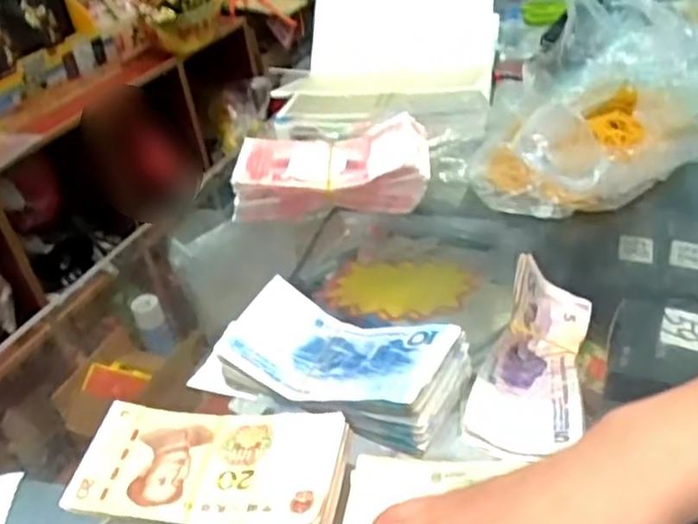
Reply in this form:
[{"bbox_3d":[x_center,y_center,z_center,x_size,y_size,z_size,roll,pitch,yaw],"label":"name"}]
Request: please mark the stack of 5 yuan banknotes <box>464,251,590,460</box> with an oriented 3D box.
[{"bbox_3d":[0.112,0.053,0.401,0.060,0.034,0.137,8,38,21],"label":"stack of 5 yuan banknotes"}]

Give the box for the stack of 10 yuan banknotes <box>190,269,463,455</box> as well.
[{"bbox_3d":[-0.009,0.059,0.416,0.151,0.035,0.072,13,40,26],"label":"stack of 10 yuan banknotes"}]

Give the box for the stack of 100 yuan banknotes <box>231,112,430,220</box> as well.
[{"bbox_3d":[-0.013,-0.082,0.603,0.163,0.050,0.083,-3,36,7],"label":"stack of 100 yuan banknotes"}]

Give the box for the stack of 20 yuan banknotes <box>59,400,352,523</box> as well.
[{"bbox_3d":[-0.077,0.111,0.376,0.148,0.010,0.071,1,36,12],"label":"stack of 20 yuan banknotes"}]

